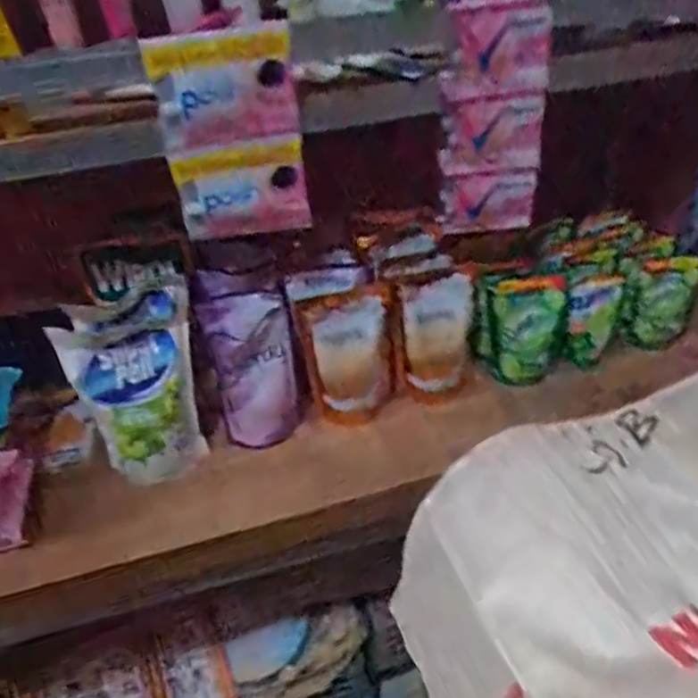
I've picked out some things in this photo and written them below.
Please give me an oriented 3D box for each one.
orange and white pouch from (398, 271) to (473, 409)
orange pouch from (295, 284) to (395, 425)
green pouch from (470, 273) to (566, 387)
[{"bbox_3d":[0.117,-0.009,0.855,0.103,0.175,0.040,-17,40,-14],"label":"orange and white pouch"},{"bbox_3d":[0.004,0.013,0.830,0.109,0.184,0.031,-15,40,-13],"label":"orange pouch"},{"bbox_3d":[0.226,-0.029,0.893,0.127,0.158,0.050,-4,18,-11],"label":"green pouch"}]

